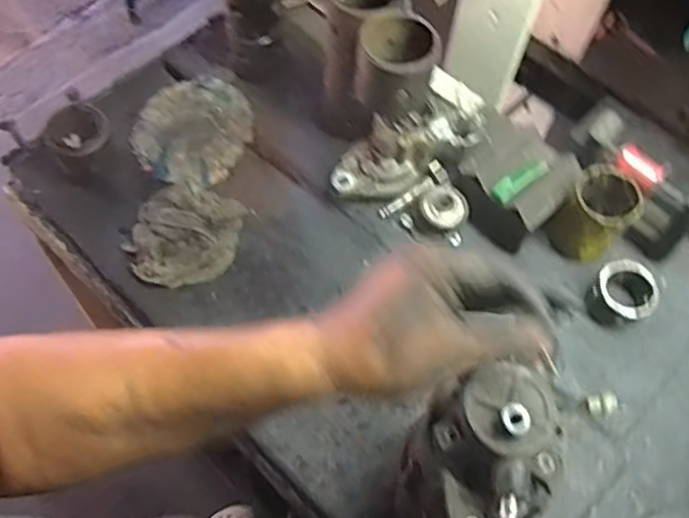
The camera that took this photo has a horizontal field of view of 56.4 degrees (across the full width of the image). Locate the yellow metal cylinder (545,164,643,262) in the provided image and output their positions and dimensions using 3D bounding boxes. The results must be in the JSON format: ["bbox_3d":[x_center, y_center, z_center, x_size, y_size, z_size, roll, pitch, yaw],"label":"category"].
[{"bbox_3d":[0.318,-0.056,0.815,0.078,0.109,0.080,-38,69,-20],"label":"yellow metal cylinder"}]

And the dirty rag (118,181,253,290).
[{"bbox_3d":[-0.214,-0.034,0.854,0.140,0.027,0.147,12,62,4],"label":"dirty rag"}]

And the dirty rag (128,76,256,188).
[{"bbox_3d":[-0.223,-0.188,0.942,0.161,0.030,0.178,21,63,9],"label":"dirty rag"}]

